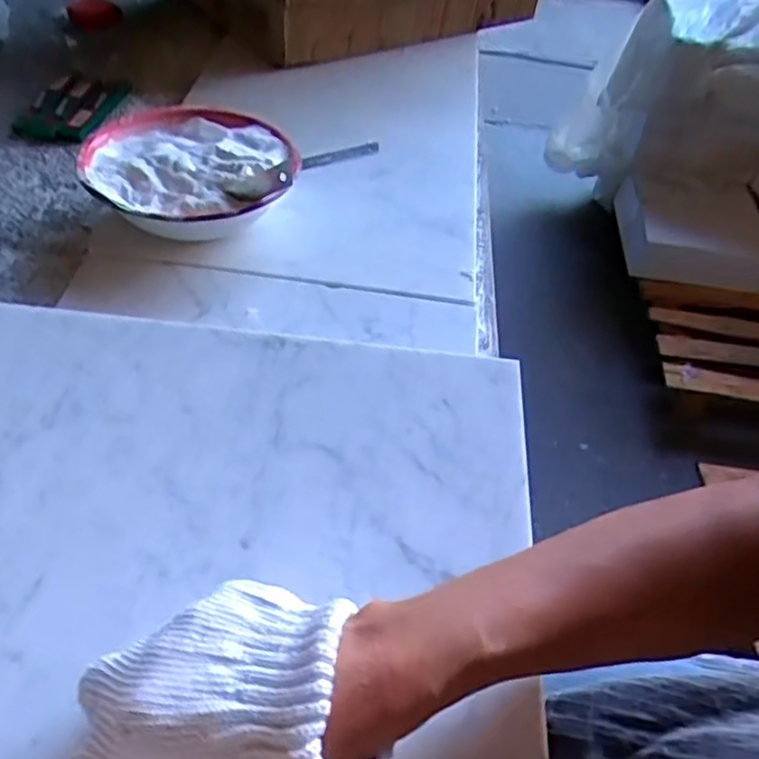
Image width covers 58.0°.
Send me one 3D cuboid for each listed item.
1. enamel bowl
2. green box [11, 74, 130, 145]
[{"bbox_3d":[-0.151,-0.167,0.559,0.160,0.064,0.175,4,50,-4],"label":"enamel bowl"},{"bbox_3d":[-0.304,-0.272,0.684,0.083,0.016,0.124,10,50,1],"label":"green box"}]

